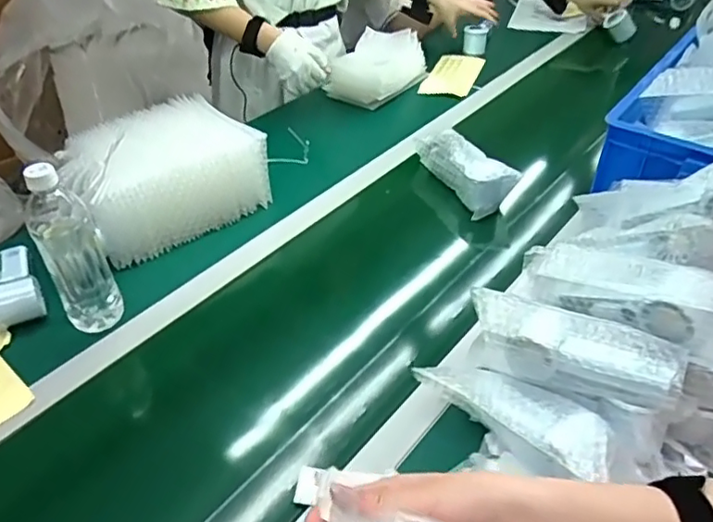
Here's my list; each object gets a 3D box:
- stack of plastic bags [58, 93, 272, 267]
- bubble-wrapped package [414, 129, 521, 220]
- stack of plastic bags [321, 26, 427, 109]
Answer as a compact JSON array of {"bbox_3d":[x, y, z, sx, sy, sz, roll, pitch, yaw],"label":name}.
[{"bbox_3d":[-0.304,-0.133,0.918,0.281,0.119,0.210,-30,49,-31],"label":"stack of plastic bags"},{"bbox_3d":[0.174,-0.156,0.976,0.067,0.077,0.199,-17,43,-20],"label":"bubble-wrapped package"},{"bbox_3d":[0.049,-0.424,1.274,0.154,0.090,0.227,19,44,21],"label":"stack of plastic bags"}]

